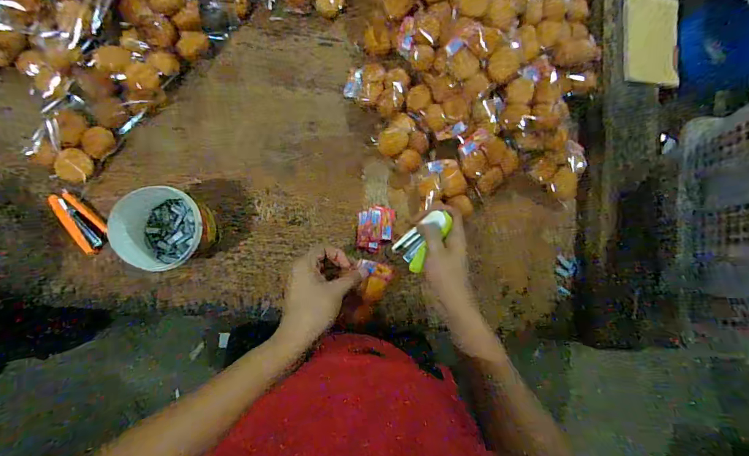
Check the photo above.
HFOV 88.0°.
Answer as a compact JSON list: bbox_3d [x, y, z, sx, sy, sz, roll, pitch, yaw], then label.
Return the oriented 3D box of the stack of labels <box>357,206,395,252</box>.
[{"bbox_3d":[0.002,0.002,0.664,0.061,0.017,0.076,4,86,-8],"label":"stack of labels"}]

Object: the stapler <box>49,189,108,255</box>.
[{"bbox_3d":[-0.445,-0.009,0.581,0.041,0.020,0.095,-39,92,-8],"label":"stapler"}]

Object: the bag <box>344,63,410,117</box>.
[{"bbox_3d":[0.003,-0.240,0.664,0.102,0.028,0.076,17,84,-7],"label":"bag"}]

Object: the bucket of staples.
[{"bbox_3d":[-0.300,0.003,0.556,0.106,0.130,0.106,0,86,-8],"label":"bucket of staples"}]

